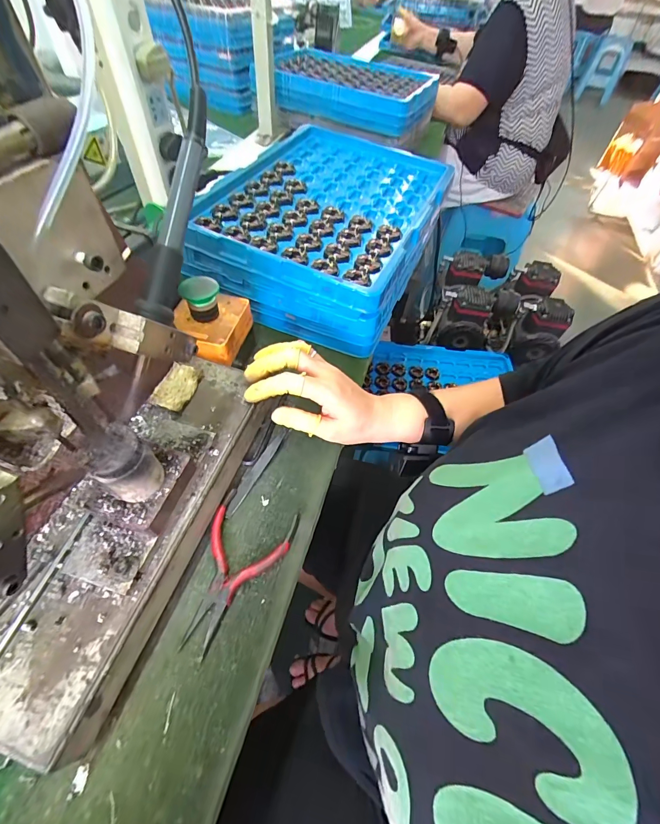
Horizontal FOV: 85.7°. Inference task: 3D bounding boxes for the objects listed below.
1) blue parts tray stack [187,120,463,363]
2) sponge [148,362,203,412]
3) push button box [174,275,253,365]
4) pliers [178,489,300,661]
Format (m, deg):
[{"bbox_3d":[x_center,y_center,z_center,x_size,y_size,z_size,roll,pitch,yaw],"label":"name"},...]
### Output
[{"bbox_3d":[0.002,-0.275,0.523,0.265,0.092,0.372,21,57,10],"label":"blue parts tray stack"},{"bbox_3d":[-0.144,-0.024,0.335,0.032,0.007,0.050,15,56,5],"label":"sponge"},{"bbox_3d":[-0.128,-0.101,0.374,0.069,0.061,0.078,12,56,4],"label":"push button box"},{"bbox_3d":[-0.077,0.130,0.294,0.069,0.013,0.118,16,56,6],"label":"pliers"}]

